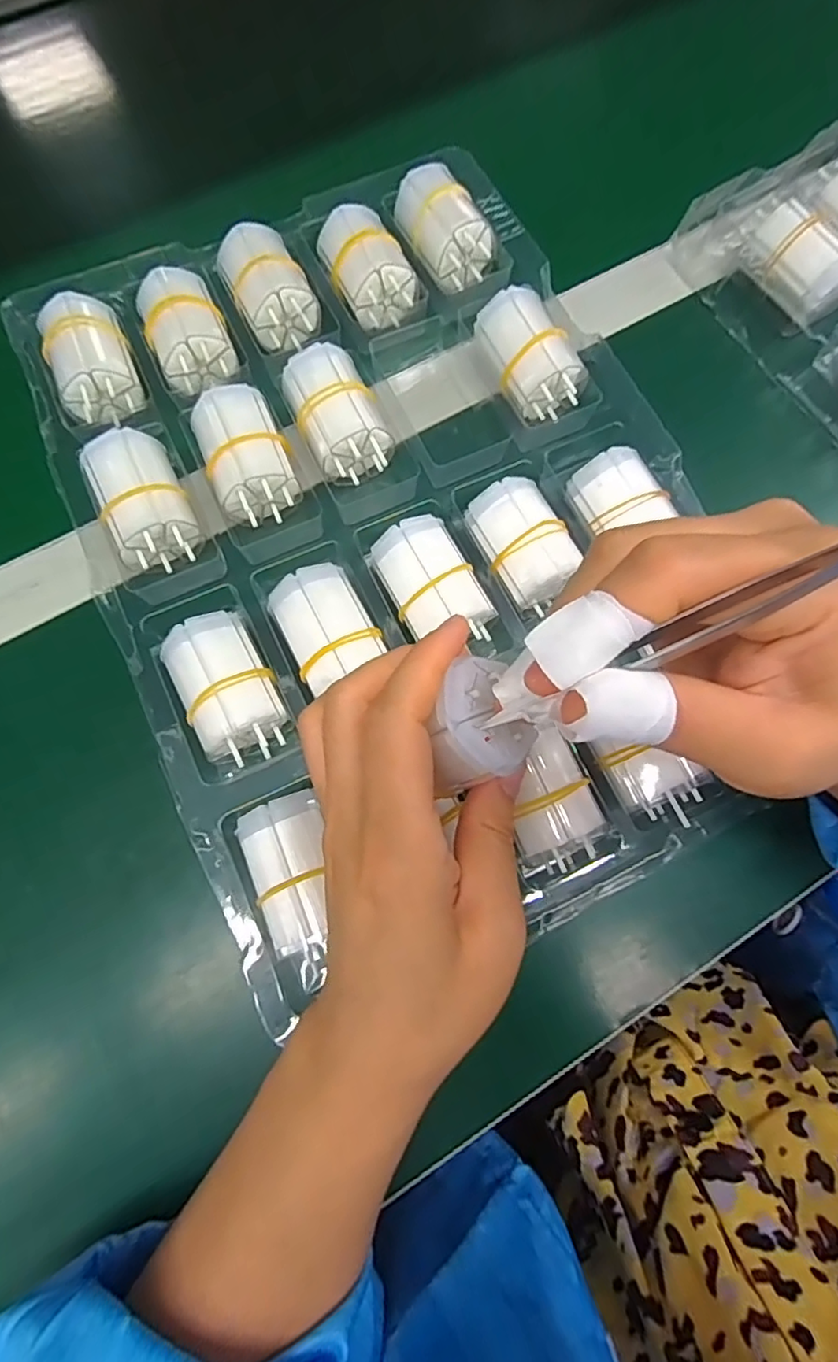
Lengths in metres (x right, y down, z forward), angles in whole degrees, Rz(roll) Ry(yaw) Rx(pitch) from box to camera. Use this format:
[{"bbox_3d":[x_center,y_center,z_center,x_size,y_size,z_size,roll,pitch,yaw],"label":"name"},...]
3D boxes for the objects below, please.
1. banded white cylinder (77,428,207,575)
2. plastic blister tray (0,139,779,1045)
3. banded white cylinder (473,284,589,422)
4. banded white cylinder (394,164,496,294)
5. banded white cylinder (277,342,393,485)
[{"bbox_3d":[-0.132,-0.088,0.286,0.037,0.030,0.059,-24,77,-7],"label":"banded white cylinder"},{"bbox_3d":[-0.015,-0.087,0.294,0.274,0.037,0.401,-24,77,-7],"label":"plastic blister tray"},{"bbox_3d":[0.057,-0.172,0.318,0.040,0.034,0.064,-31,78,-9],"label":"banded white cylinder"},{"bbox_3d":[0.013,-0.261,0.341,0.037,0.028,0.063,-29,77,-8],"label":"banded white cylinder"},{"bbox_3d":[-0.042,-0.136,0.302,0.040,0.031,0.061,-25,77,-7],"label":"banded white cylinder"}]

